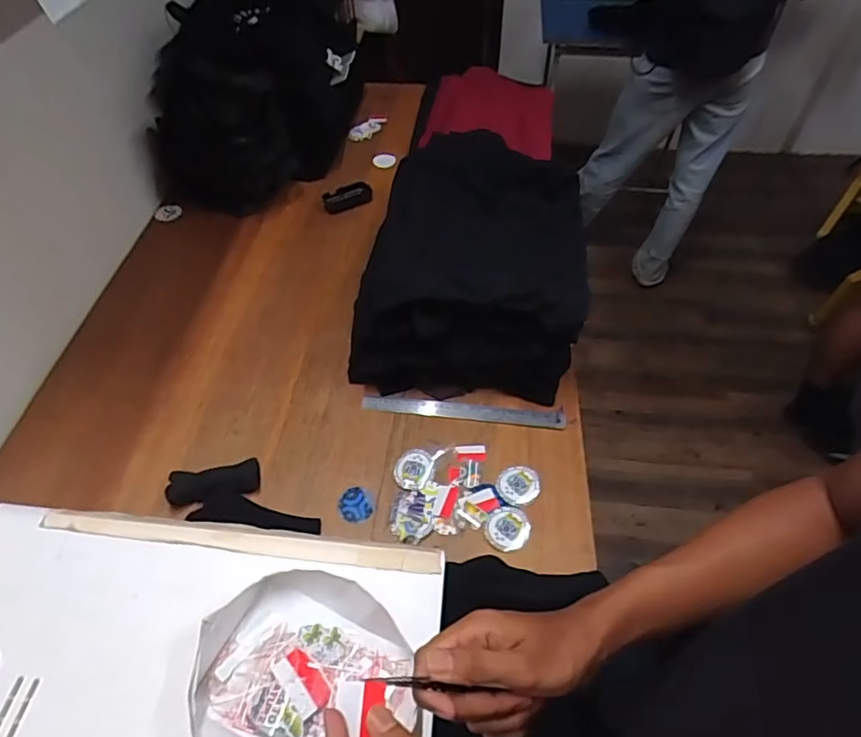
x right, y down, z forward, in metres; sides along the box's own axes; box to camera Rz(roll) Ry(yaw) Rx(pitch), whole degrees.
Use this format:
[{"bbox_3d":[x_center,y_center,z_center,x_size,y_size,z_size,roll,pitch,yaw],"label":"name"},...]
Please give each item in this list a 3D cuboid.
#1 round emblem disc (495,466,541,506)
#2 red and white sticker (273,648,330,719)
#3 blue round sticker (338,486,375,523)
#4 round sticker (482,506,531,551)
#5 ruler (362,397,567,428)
[{"bbox_3d":[0.130,0.171,0.807,0.067,0.011,0.056,-30,57,-23],"label":"round emblem disc"},{"bbox_3d":[-0.116,0.280,0.489,0.030,0.008,0.058,-24,52,-38],"label":"red and white sticker"},{"bbox_3d":[-0.108,0.197,0.791,0.051,0.004,0.053,0,54,0],"label":"blue round sticker"},{"bbox_3d":[0.108,0.223,0.766,0.061,0.006,0.066,1,51,-1],"label":"round sticker"},{"bbox_3d":[0.054,0.069,0.886,0.324,0.010,0.031,5,56,4],"label":"ruler"}]

